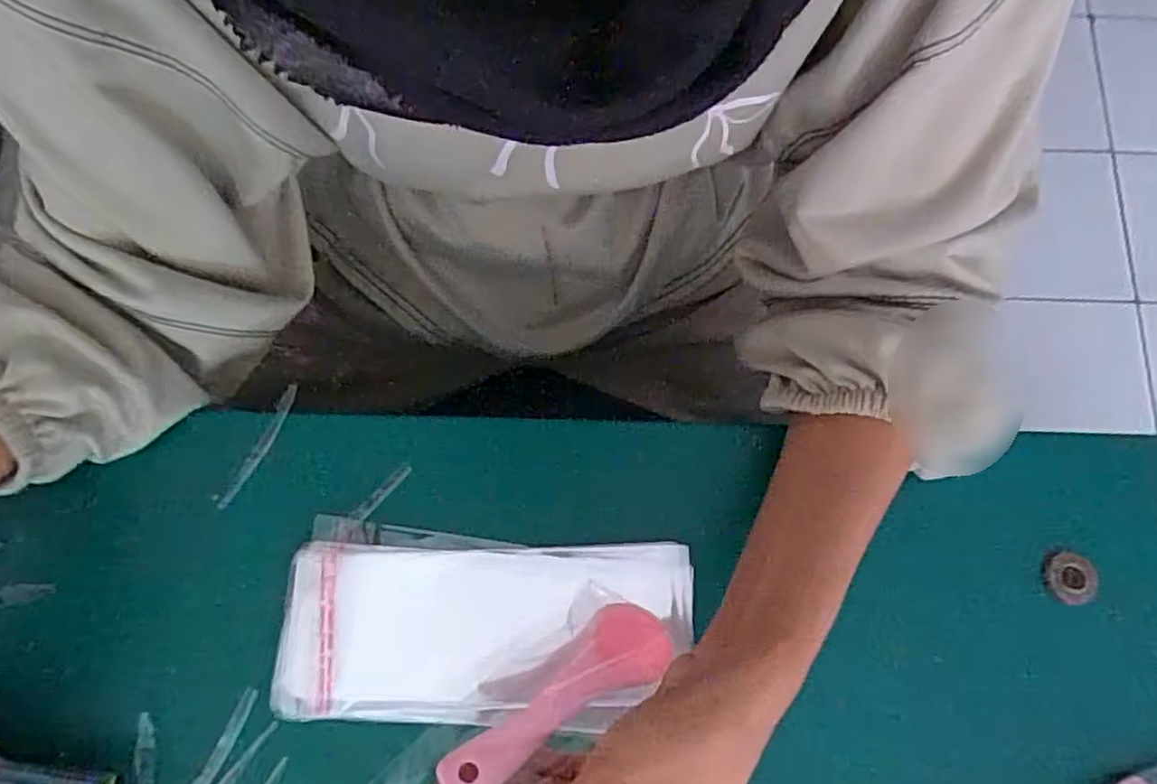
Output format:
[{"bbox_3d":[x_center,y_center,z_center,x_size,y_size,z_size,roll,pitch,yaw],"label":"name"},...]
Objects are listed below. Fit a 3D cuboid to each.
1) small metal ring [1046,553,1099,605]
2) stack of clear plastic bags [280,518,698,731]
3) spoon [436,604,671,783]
[{"bbox_3d":[0.237,0.089,0.325,0.022,0.004,0.024,0,77,0],"label":"small metal ring"},{"bbox_3d":[-0.041,0.113,0.328,0.193,0.008,0.087,6,76,-7],"label":"stack of clear plastic bags"},{"bbox_3d":[-0.008,0.128,0.283,0.109,0.011,0.032,-26,77,-34],"label":"spoon"}]

